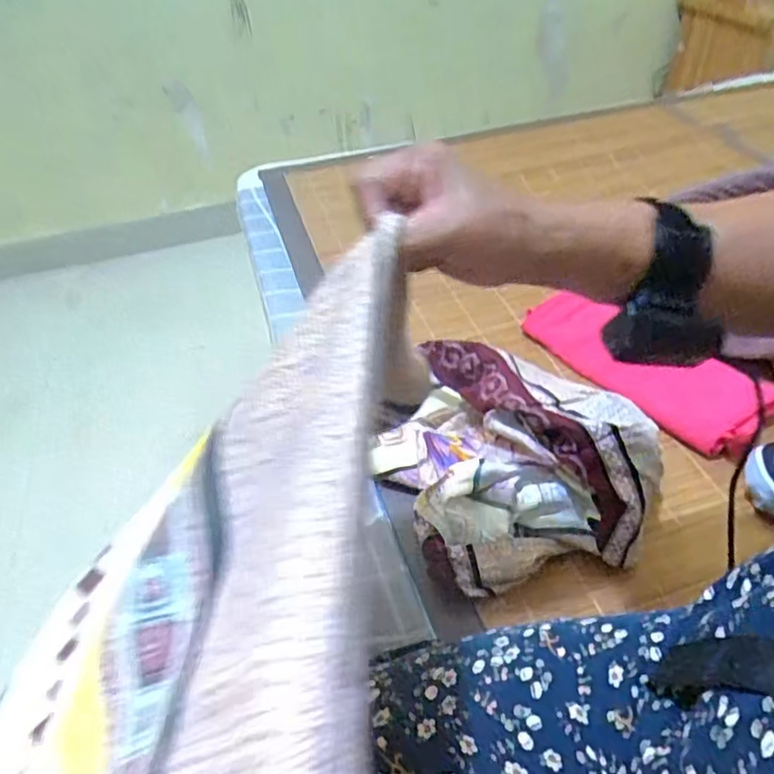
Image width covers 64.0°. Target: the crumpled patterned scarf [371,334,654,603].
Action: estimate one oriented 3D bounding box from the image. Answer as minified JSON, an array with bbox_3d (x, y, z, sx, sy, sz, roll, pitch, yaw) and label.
[{"bbox_3d":[0.108,0.061,0.615,0.215,0.123,0.275,-19,45,-15],"label":"crumpled patterned scarf"}]

